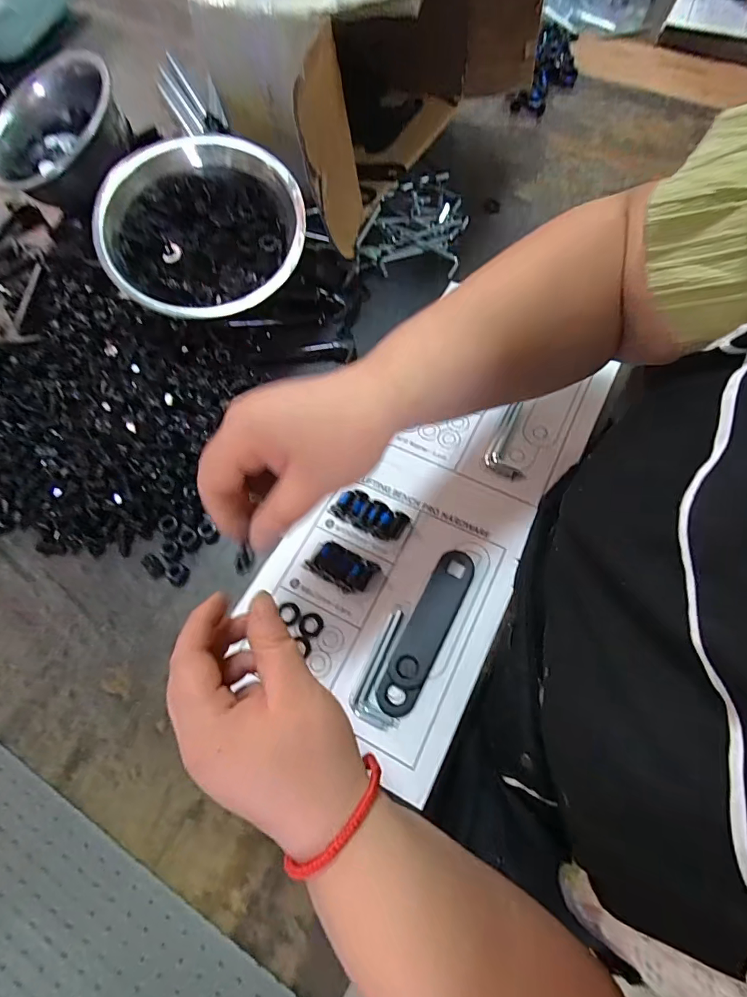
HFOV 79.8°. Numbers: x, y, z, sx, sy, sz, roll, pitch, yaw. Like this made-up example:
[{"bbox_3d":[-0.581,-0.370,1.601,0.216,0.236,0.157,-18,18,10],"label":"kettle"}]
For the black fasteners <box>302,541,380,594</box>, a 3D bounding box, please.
[{"bbox_3d":[-0.026,0.057,0.366,0.053,0.007,0.030,23,70,10],"label":"black fasteners"}]

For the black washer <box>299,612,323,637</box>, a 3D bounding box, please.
[{"bbox_3d":[-0.049,0.099,0.351,0.019,0.004,0.018,-1,68,1],"label":"black washer"}]

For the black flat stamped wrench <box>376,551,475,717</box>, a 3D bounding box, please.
[{"bbox_3d":[0.041,0.101,0.347,0.031,0.006,0.131,26,71,11],"label":"black flat stamped wrench"}]

